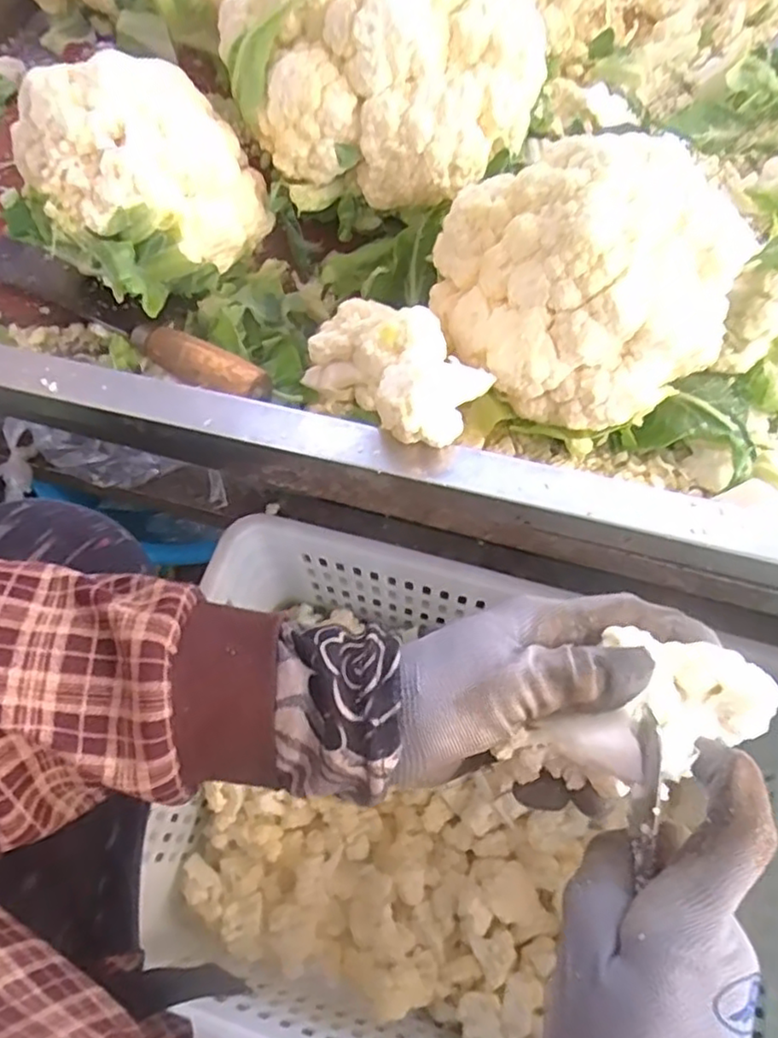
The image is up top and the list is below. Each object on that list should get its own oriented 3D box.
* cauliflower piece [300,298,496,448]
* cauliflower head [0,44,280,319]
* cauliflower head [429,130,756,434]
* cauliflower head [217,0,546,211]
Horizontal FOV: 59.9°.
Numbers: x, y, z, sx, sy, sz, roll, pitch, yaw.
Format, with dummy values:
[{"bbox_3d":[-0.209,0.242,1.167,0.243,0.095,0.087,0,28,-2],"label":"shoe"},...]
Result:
[{"bbox_3d":[0.001,-0.088,0.414,0.065,0.075,0.129,-37,46,-15],"label":"cauliflower piece"},{"bbox_3d":[-0.162,-0.222,0.439,0.127,0.113,0.140,34,69,16],"label":"cauliflower head"},{"bbox_3d":[0.118,-0.128,0.394,0.168,0.123,0.123,-4,64,-1],"label":"cauliflower head"},{"bbox_3d":[0.005,-0.300,0.444,0.158,0.113,0.171,37,70,17],"label":"cauliflower head"}]

